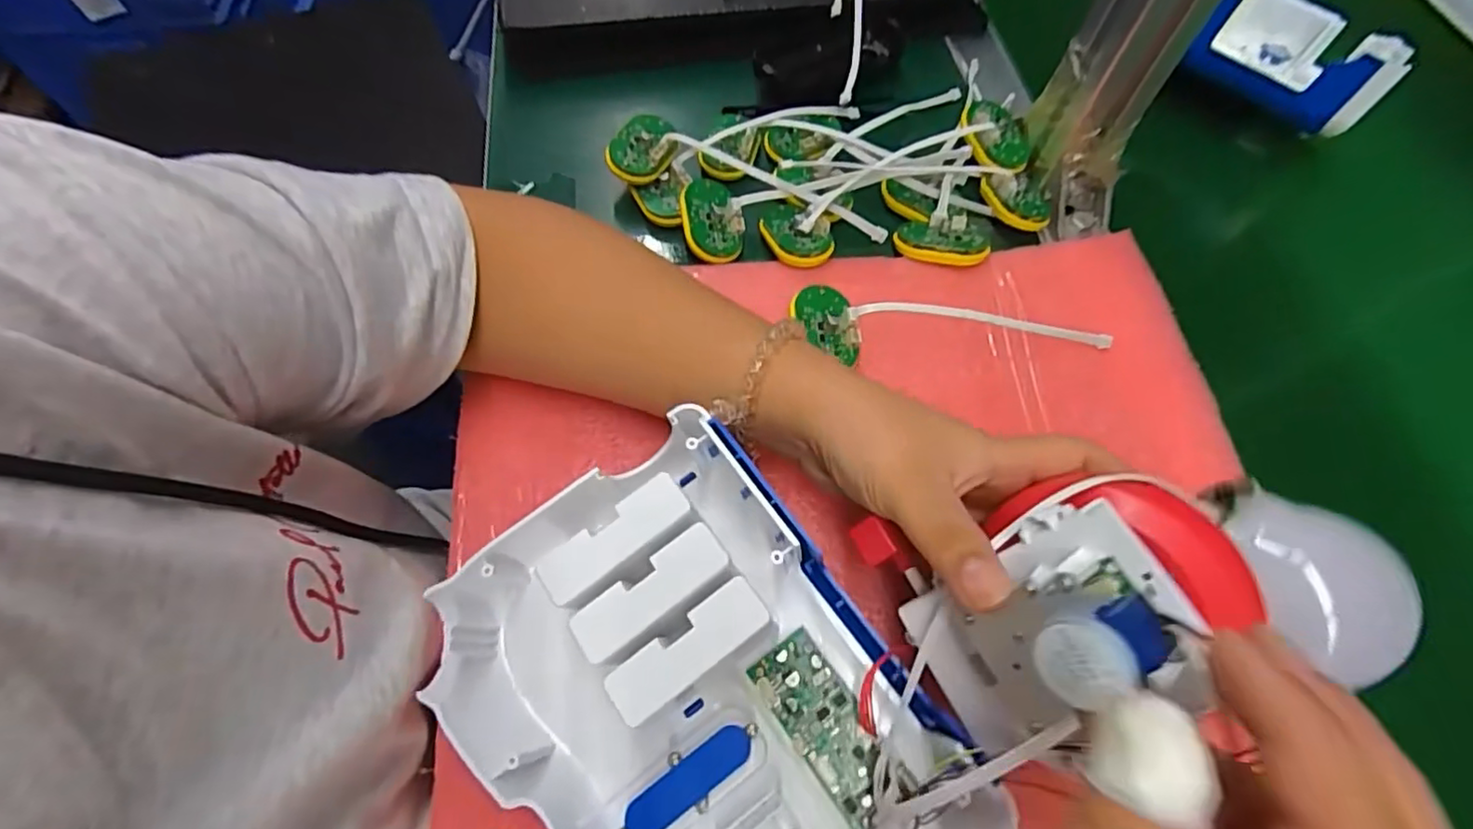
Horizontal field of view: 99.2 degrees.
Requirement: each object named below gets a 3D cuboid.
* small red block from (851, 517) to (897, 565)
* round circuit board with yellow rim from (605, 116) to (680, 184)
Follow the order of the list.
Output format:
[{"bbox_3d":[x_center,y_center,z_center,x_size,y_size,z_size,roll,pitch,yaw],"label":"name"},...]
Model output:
[{"bbox_3d":[0.052,0.048,0.240,0.013,0.008,0.016,-43,67,24],"label":"small red block"},{"bbox_3d":[-0.057,-0.166,0.390,0.036,0.011,0.048,40,82,5],"label":"round circuit board with yellow rim"}]

